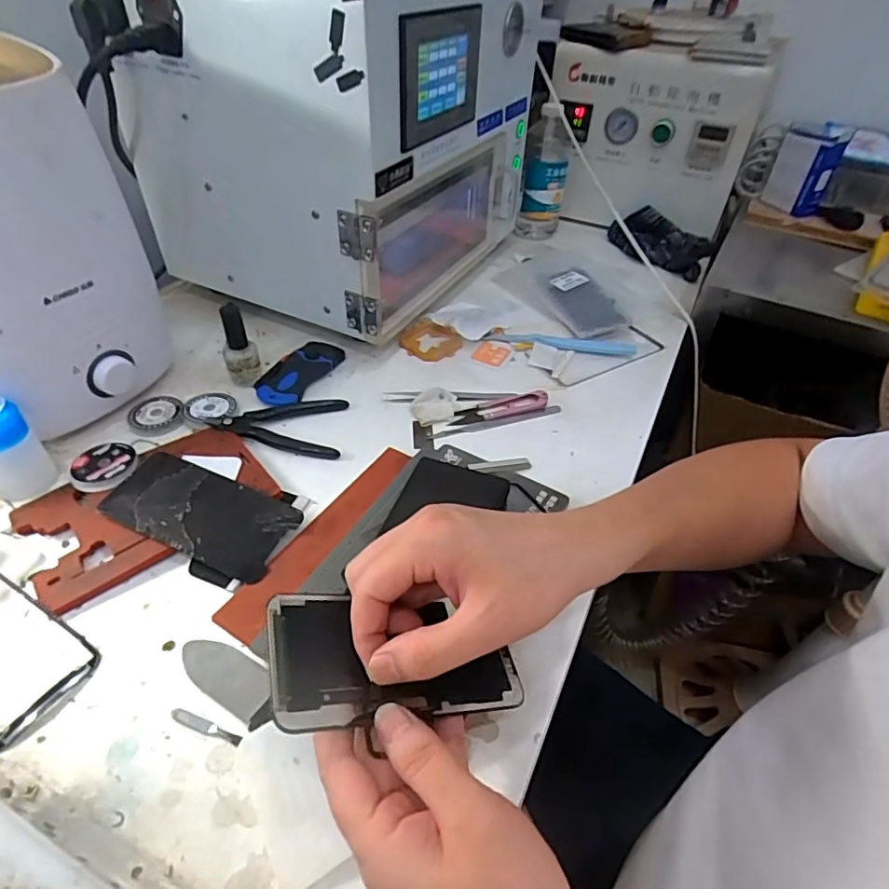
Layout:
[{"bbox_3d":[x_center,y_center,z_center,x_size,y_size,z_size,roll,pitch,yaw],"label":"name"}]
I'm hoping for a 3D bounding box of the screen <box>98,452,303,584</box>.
[{"bbox_3d":[-0.183,0.050,0.408,0.139,0.006,0.066,21,50,11],"label":"screen"}]

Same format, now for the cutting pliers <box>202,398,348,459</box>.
[{"bbox_3d":[-0.150,-0.019,0.489,0.115,0.007,0.070,1,43,-2],"label":"cutting pliers"}]

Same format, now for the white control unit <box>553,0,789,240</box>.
[{"bbox_3d":[0.312,-0.481,0.815,0.284,0.260,0.229,19,45,17],"label":"white control unit"}]

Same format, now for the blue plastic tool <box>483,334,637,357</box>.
[{"bbox_3d":[0.130,-0.113,0.606,0.163,0.010,0.021,7,43,4],"label":"blue plastic tool"}]

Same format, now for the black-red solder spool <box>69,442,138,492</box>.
[{"bbox_3d":[-0.271,0.016,0.433,0.046,0.007,0.049,-19,47,-22],"label":"black-red solder spool"}]

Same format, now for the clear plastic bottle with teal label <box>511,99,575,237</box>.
[{"bbox_3d":[0.145,-0.390,0.791,0.066,0.170,0.073,9,43,6],"label":"clear plastic bottle with teal label"}]

